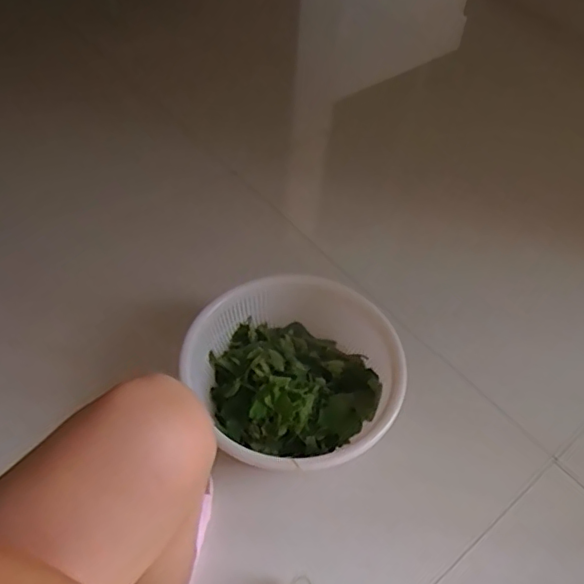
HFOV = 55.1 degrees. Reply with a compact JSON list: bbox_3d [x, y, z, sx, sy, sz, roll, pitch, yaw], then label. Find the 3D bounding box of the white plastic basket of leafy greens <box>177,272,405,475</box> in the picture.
[{"bbox_3d":[0.013,0.118,0.825,0.281,0.110,0.297,2,50,-2],"label":"white plastic basket of leafy greens"}]

